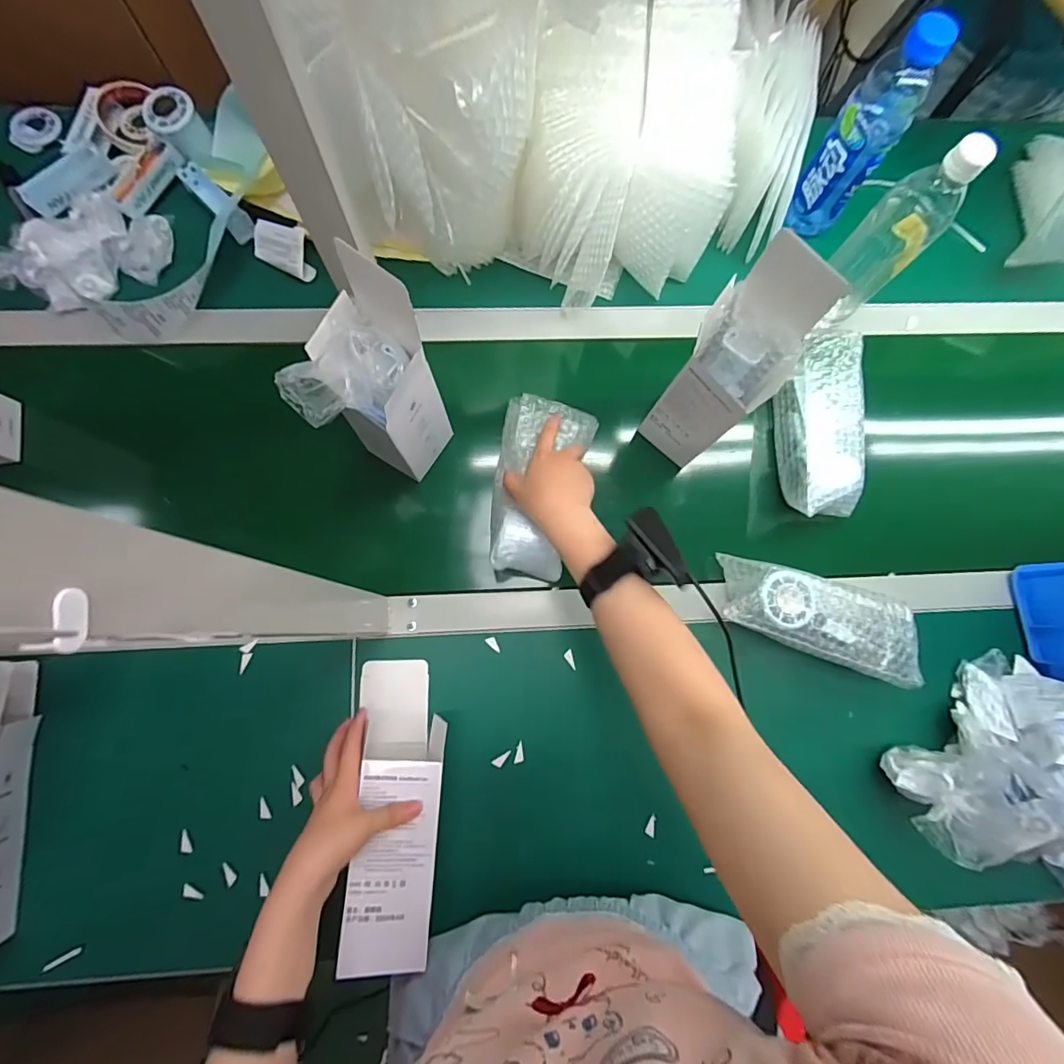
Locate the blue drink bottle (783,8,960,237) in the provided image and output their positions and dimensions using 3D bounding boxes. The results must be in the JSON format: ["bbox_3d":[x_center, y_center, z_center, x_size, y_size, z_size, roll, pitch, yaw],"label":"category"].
[{"bbox_3d":[0.369,-0.441,0.550,0.068,0.210,0.069,37,80,5],"label":"blue drink bottle"}]

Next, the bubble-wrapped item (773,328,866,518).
[{"bbox_3d":[0.327,-0.121,0.560,0.074,0.061,0.205,1,81,-3],"label":"bubble-wrapped item"}]

